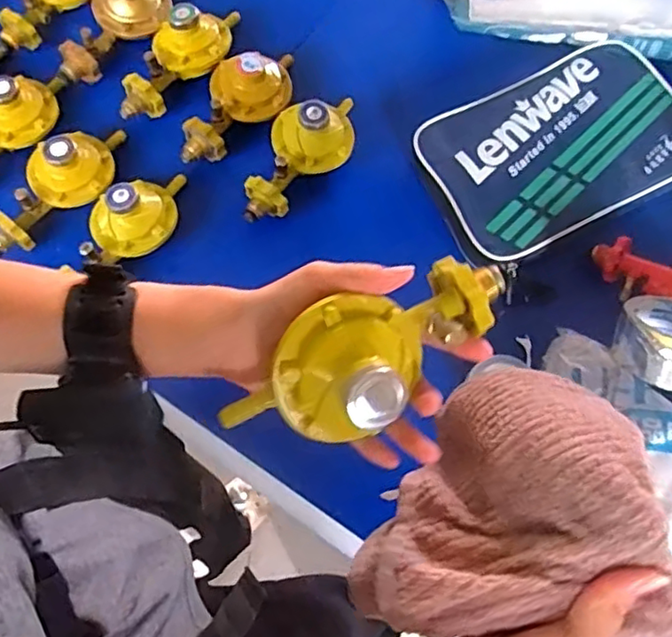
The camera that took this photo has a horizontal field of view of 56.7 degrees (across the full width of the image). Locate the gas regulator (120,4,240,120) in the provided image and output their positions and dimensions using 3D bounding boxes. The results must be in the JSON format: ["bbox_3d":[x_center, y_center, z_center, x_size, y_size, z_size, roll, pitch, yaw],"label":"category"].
[{"bbox_3d":[-0.169,-0.287,0.671,0.167,0.055,0.070,-37,77,-11],"label":"gas regulator"}]

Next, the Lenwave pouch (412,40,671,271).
[{"bbox_3d":[0.232,-0.176,0.651,0.282,0.038,0.177,-26,75,-8],"label":"Lenwave pouch"}]

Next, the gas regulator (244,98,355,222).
[{"bbox_3d":[-0.038,-0.178,0.637,0.174,0.055,0.081,-41,78,-12],"label":"gas regulator"}]

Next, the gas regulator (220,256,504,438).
[{"bbox_3d":[0.025,0.019,0.336,0.167,0.052,0.062,-28,75,-18],"label":"gas regulator"}]

